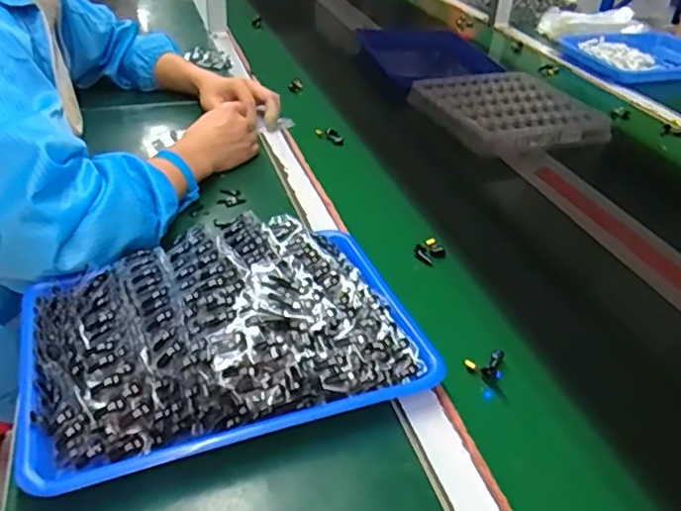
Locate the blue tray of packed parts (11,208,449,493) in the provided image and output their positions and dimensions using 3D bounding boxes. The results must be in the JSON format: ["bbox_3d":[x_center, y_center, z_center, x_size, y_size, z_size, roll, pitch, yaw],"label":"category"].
[{"bbox_3d":[-0.102,0.050,0.529,0.331,0.081,0.227,-11,38,-19],"label":"blue tray of packed parts"}]

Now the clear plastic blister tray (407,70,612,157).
[{"bbox_3d":[0.286,-0.254,1.045,0.248,0.033,0.272,-12,39,-20],"label":"clear plastic blister tray"}]

